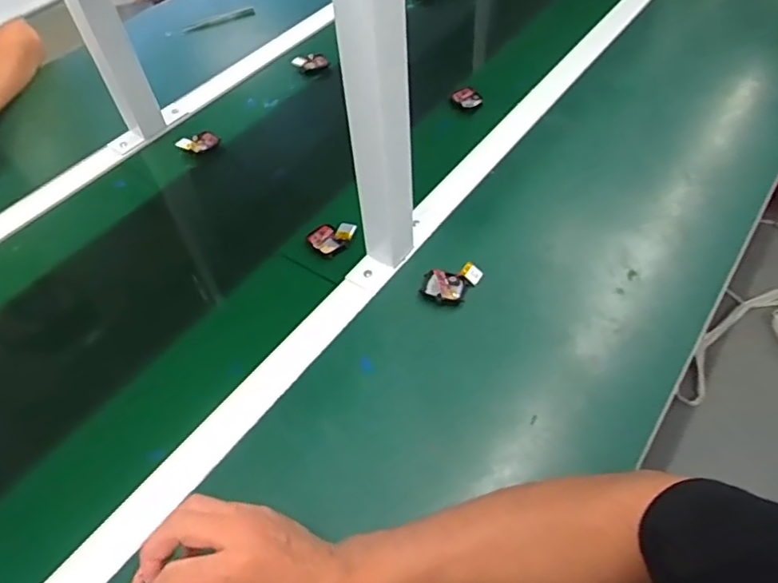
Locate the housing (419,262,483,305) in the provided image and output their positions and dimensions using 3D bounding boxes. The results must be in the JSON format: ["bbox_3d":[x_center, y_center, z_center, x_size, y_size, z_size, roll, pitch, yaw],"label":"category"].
[{"bbox_3d":[0.069,-0.009,0.608,0.069,0.016,0.041,-10,51,-4],"label":"housing"}]

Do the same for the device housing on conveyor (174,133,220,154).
[{"bbox_3d":[-0.271,-0.212,0.804,0.057,0.020,0.027,-9,51,-3],"label":"device housing on conveyor"}]

